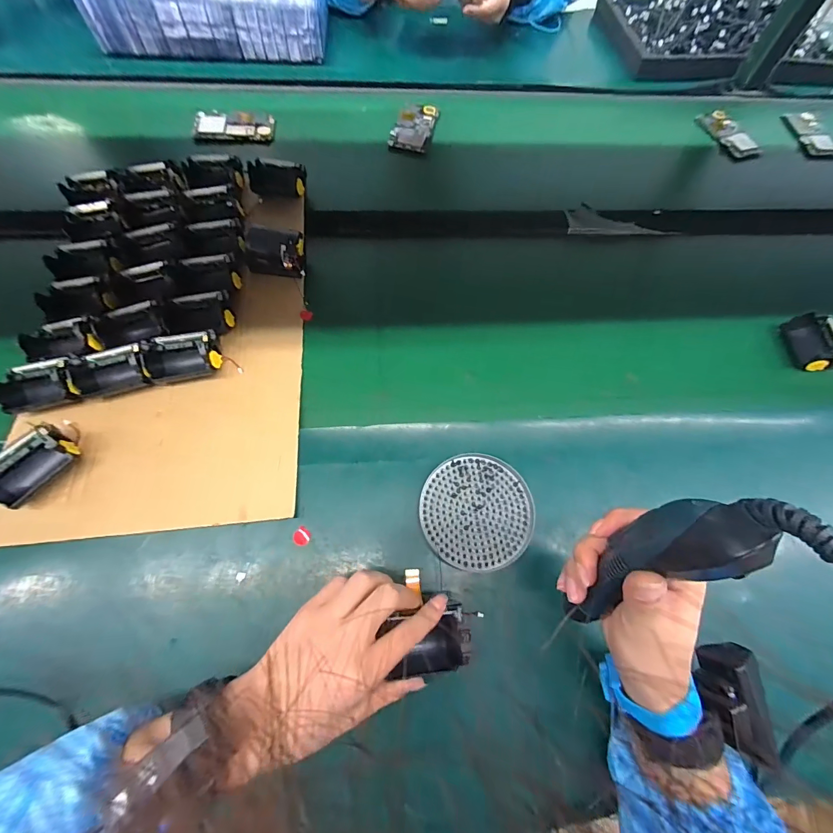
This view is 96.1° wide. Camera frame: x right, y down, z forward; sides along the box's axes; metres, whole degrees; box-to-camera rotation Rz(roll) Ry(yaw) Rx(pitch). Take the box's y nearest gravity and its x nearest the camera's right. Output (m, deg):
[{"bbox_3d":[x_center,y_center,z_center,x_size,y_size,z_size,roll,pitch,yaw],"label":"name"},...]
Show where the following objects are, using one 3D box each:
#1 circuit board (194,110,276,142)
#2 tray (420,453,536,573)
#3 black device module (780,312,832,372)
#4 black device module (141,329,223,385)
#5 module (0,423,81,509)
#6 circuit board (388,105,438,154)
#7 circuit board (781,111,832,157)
[{"bbox_3d":[-0.294,-0.473,0.609,0.121,0.006,0.056,-1,78,-9],"label":"circuit board"},{"bbox_3d":[0.062,0.098,0.389,0.111,0.019,0.114,1,68,-3],"label":"tray"},{"bbox_3d":[0.517,-0.098,0.486,0.042,0.037,0.078,0,68,-3],"label":"black device module"},{"bbox_3d":[-0.265,-0.068,0.423,0.076,0.044,0.052,-11,69,-8],"label":"black device module"},{"bbox_3d":[-0.378,0.046,0.370,0.051,0.039,0.080,35,71,10],"label":"module"},{"bbox_3d":[-0.005,-0.490,0.638,0.066,0.015,0.115,12,66,3],"label":"circuit board"},{"bbox_3d":[0.740,-0.530,0.701,0.051,0.018,0.113,-5,69,-5],"label":"circuit board"}]

